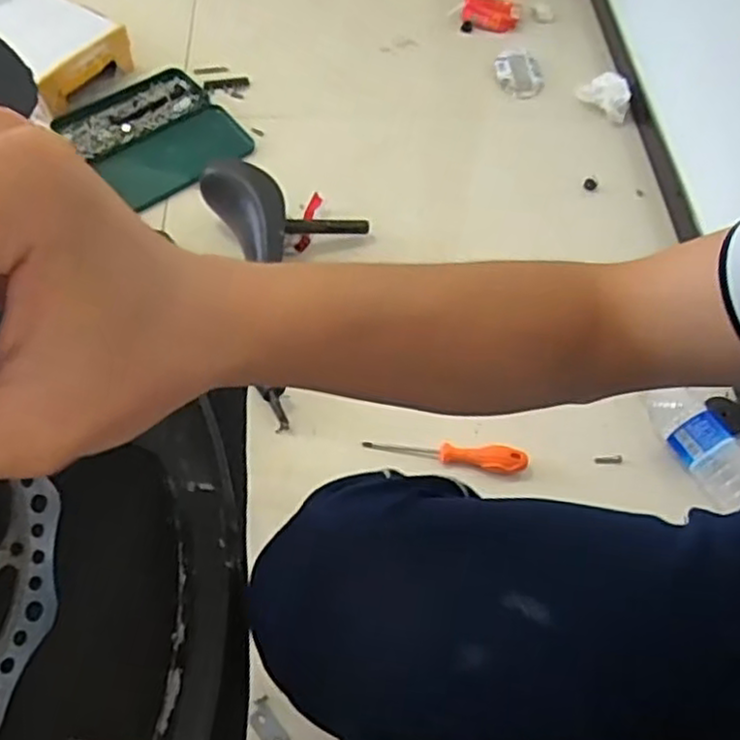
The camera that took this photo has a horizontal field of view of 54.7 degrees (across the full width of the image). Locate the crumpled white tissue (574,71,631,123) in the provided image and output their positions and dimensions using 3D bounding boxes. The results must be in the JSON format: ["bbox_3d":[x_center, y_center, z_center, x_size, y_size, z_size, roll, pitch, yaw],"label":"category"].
[{"bbox_3d":[0.413,-0.483,1.255,0.094,0.046,0.074,22,59,10],"label":"crumpled white tissue"}]

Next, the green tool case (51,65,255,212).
[{"bbox_3d":[-0.360,-0.390,1.199,0.244,0.057,0.271,-33,65,-22],"label":"green tool case"}]

